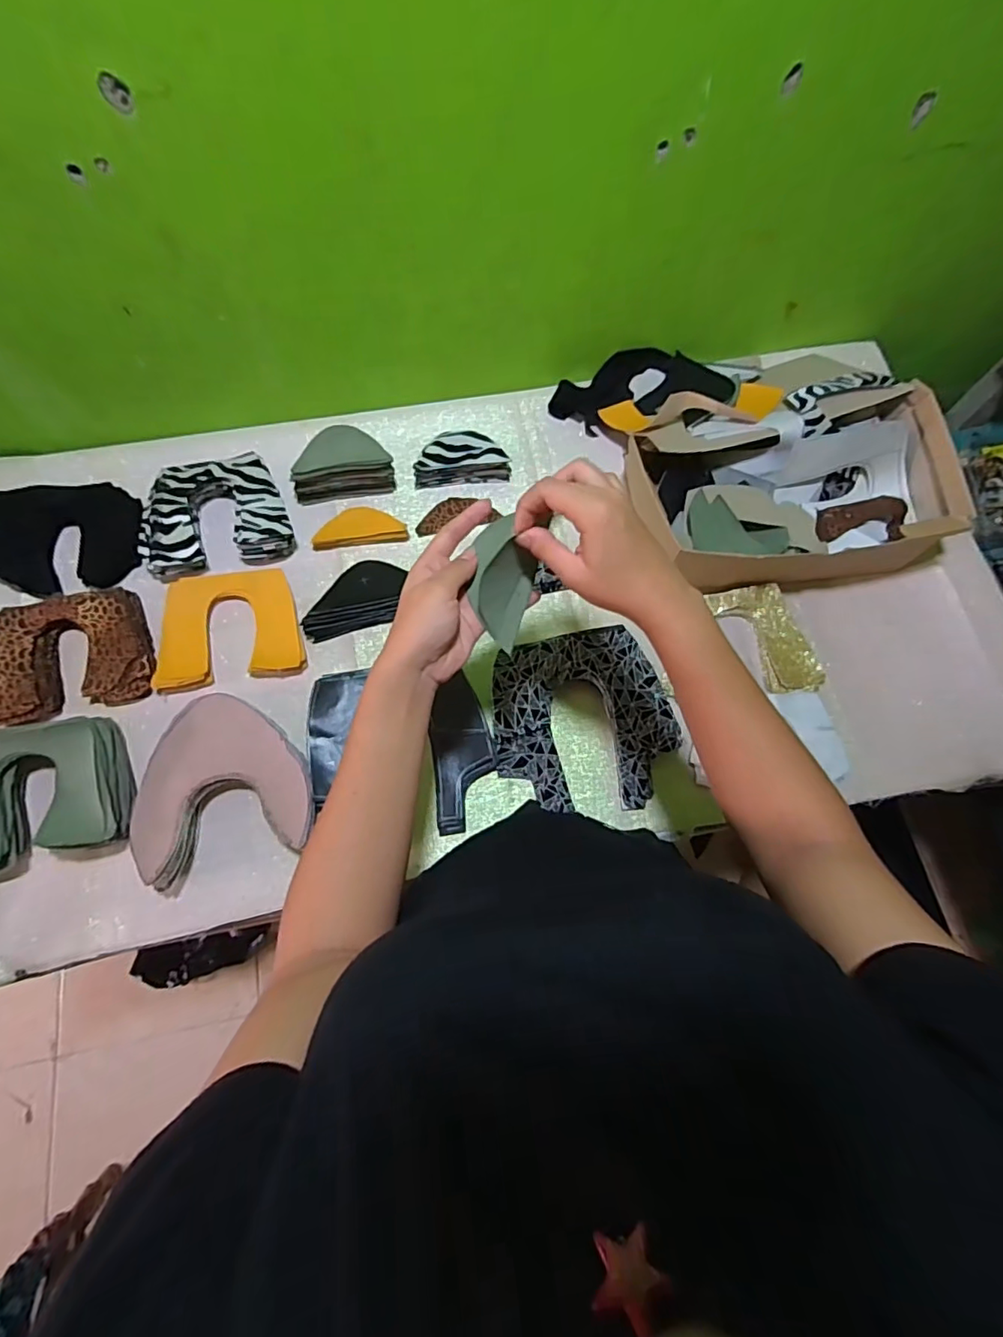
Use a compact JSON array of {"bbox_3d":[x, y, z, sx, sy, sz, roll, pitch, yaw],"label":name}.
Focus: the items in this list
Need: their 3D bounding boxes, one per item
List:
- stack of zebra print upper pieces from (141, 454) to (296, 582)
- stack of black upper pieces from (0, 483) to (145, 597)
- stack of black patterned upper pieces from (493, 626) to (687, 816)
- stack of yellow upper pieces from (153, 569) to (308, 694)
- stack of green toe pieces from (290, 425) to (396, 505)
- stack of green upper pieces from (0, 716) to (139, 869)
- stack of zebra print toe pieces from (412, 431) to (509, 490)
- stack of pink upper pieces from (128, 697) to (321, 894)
[{"bbox_3d":[-0.334,-0.181,0.652,0.165,0.043,0.135,-14,72,-7],"label":"stack of zebra print upper pieces"},{"bbox_3d":[-0.503,-0.151,0.651,0.184,0.049,0.123,-8,71,-5],"label":"stack of black upper pieces"},{"bbox_3d":[0.087,0.055,0.602,0.187,0.030,0.185,-8,71,-5],"label":"stack of black patterned upper pieces"},{"bbox_3d":[-0.303,-0.046,0.621,0.154,0.030,0.128,-8,71,-5],"label":"stack of yellow upper pieces"},{"bbox_3d":[-0.194,-0.249,0.668,0.123,0.058,0.053,-11,72,-6],"label":"stack of green toe pieces"},{"bbox_3d":[-0.457,0.122,0.548,0.175,0.071,0.135,-12,72,-6],"label":"stack of green upper pieces"},{"bbox_3d":[-0.049,-0.261,0.695,0.119,0.044,0.055,-3,71,-3],"label":"stack of zebra print toe pieces"},{"bbox_3d":[-0.279,0.111,0.563,0.168,0.052,0.172,-16,72,-8],"label":"stack of pink upper pieces"}]

